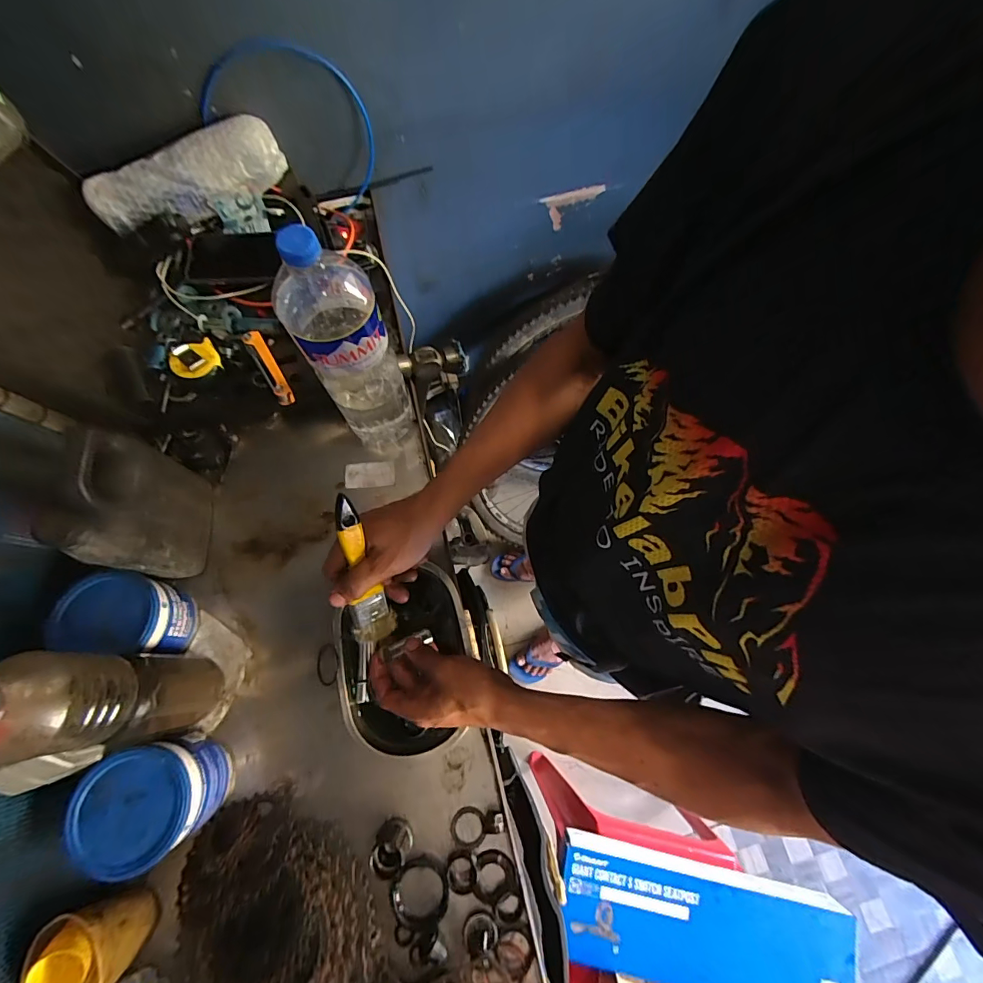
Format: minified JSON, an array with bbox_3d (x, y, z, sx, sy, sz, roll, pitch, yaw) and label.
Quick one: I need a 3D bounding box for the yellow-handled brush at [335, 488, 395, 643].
[{"bbox_3d":[-0.127,0.078,0.425,0.037,0.023,0.165,-8,118,-4],"label":"yellow-handled brush"}]

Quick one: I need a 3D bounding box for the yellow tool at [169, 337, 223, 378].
[{"bbox_3d":[-0.387,-0.172,0.572,0.054,0.017,0.048,-29,76,-10],"label":"yellow tool"}]

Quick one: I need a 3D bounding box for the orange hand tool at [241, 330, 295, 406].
[{"bbox_3d":[-0.292,-0.164,0.575,0.024,0.019,0.112,-32,76,-11],"label":"orange hand tool"}]

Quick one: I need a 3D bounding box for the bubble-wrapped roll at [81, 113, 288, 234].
[{"bbox_3d":[-0.408,-0.426,0.599,0.250,0.070,0.066,-26,75,-9],"label":"bubble-wrapped roll"}]

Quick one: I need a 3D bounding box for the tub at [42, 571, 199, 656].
[{"bbox_3d":[-0.402,0.136,0.496,0.096,0.089,0.080,8,73,1],"label":"tub"}]

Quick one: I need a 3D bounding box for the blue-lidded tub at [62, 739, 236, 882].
[{"bbox_3d":[-0.335,0.307,0.448,0.102,0.103,0.099,1,73,-2],"label":"blue-lidded tub"}]

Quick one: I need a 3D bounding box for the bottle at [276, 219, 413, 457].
[{"bbox_3d":[-0.150,-0.145,0.483,0.089,0.308,0.086,-23,75,-9],"label":"bottle"}]

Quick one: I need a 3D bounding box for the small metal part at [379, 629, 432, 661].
[{"bbox_3d":[-0.090,0.168,0.488,0.058,0.015,0.017,-3,65,-50],"label":"small metal part"}]

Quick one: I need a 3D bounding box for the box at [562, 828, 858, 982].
[{"bbox_3d":[0.372,0.760,0.768,0.500,0.042,0.187,11,73,2],"label":"box"}]

